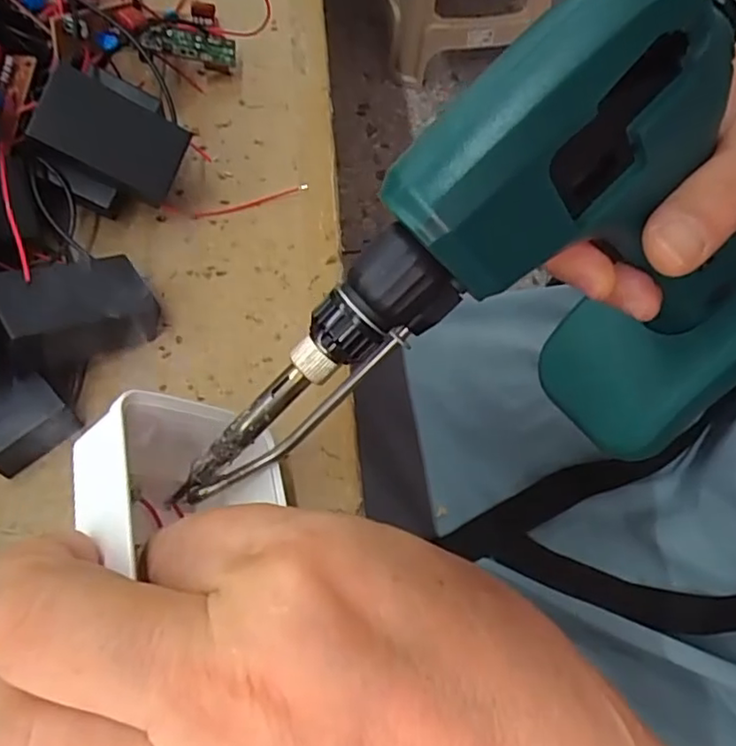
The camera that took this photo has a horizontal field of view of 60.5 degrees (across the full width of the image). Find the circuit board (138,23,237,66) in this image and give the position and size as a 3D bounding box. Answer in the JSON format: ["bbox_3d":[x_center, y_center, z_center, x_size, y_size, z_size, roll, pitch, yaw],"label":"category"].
[{"bbox_3d":[-0.080,-0.148,0.284,0.040,0.004,0.013,4,84,-18],"label":"circuit board"}]

